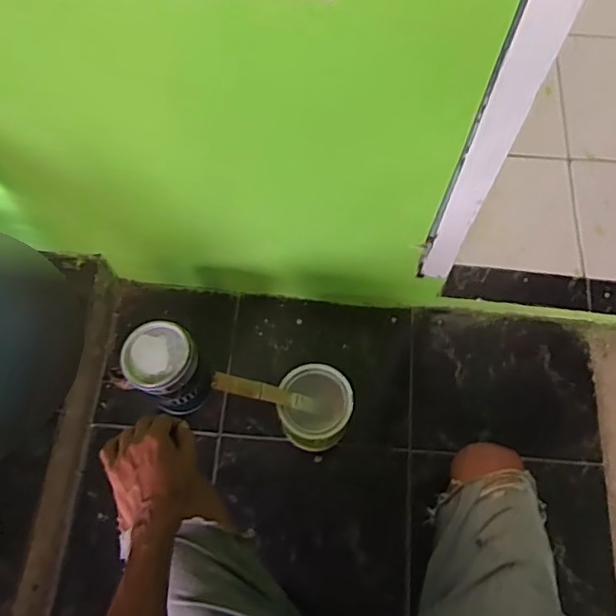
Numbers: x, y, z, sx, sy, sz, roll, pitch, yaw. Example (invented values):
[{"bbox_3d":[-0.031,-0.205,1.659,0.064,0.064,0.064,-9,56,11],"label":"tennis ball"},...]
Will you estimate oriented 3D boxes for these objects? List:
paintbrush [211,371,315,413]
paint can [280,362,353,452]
[{"bbox_3d":[-0.057,0.117,0.795,0.172,0.014,0.024,22,62,-39],"label":"paintbrush"},{"bbox_3d":[0.012,0.149,0.866,0.101,0.118,0.108,0,68,0],"label":"paint can"}]

